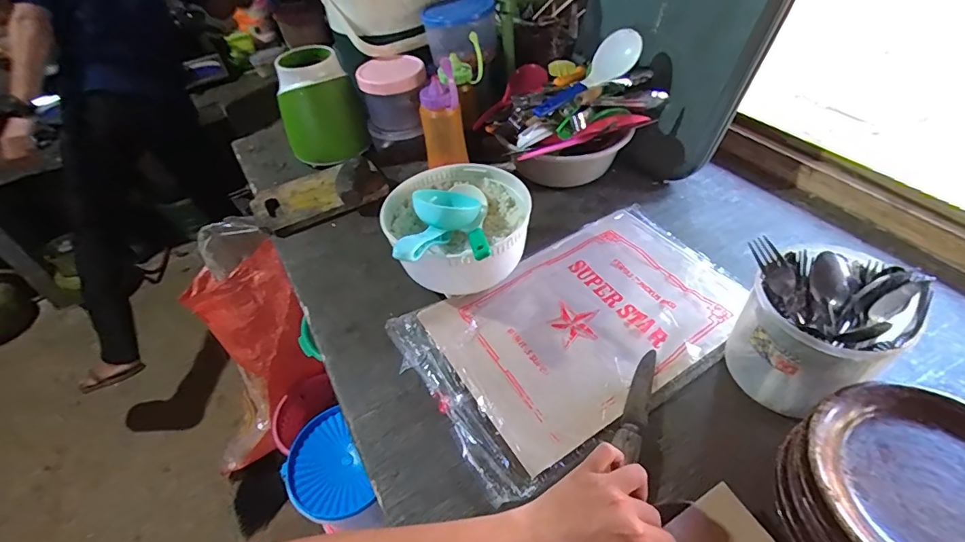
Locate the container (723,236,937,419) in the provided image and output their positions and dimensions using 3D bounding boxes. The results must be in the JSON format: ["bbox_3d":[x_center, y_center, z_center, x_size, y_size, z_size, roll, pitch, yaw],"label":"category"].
[{"bbox_3d":[0.350,0.063,0.495,0.131,0.154,0.135,6,47,12],"label":"container"}]

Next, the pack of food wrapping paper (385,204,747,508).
[{"bbox_3d":[0.129,0.069,0.613,0.427,0.016,0.275,-25,49,-18],"label":"pack of food wrapping paper"}]

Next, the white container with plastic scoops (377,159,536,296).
[{"bbox_3d":[-0.034,-0.055,0.652,0.195,0.143,0.226,-7,46,-1],"label":"white container with plastic scoops"}]

